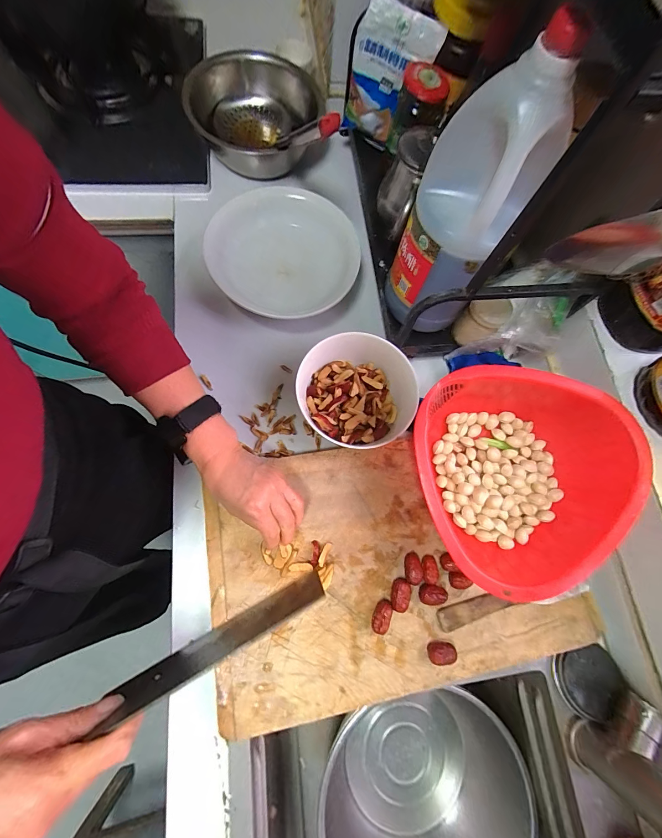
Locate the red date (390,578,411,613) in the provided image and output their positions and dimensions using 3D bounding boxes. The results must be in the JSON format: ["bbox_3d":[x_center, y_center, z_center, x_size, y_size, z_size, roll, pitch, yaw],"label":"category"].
[{"bbox_3d":[0.081,0.205,0.370,0.021,0.016,0.032,13,73,-2],"label":"red date"}]

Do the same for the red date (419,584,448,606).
[{"bbox_3d":[0.118,0.204,0.367,0.028,0.017,0.024,16,73,-1],"label":"red date"}]

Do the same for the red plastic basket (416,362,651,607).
[{"bbox_3d":[0.202,0.055,0.369,0.225,0.096,0.225,2,73,-5],"label":"red plastic basket"}]

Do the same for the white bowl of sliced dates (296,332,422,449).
[{"bbox_3d":[0.037,-0.032,0.426,0.159,0.067,0.138,5,73,-4],"label":"white bowl of sliced dates"}]

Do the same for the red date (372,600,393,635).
[{"bbox_3d":[0.057,0.224,0.360,0.018,0.019,0.031,29,73,3],"label":"red date"}]

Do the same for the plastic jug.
[{"bbox_3d":[0.130,-0.202,0.332,0.117,0.248,0.112,0,76,-1],"label":"plastic jug"}]

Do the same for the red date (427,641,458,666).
[{"bbox_3d":[0.123,0.260,0.354,0.030,0.019,0.020,-2,74,-6],"label":"red date"}]

